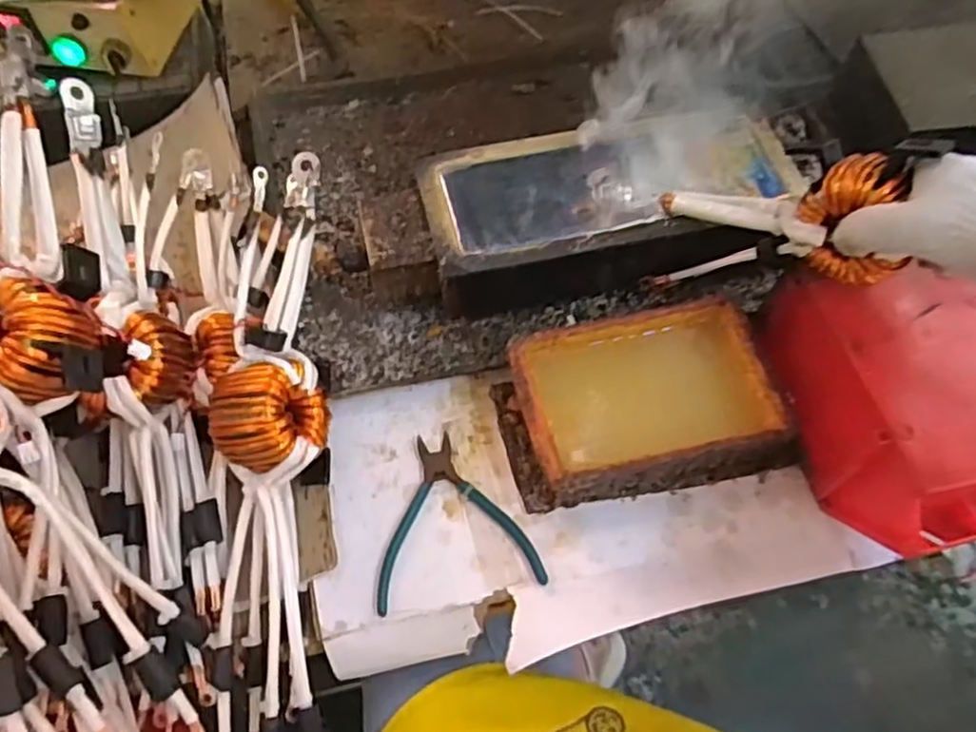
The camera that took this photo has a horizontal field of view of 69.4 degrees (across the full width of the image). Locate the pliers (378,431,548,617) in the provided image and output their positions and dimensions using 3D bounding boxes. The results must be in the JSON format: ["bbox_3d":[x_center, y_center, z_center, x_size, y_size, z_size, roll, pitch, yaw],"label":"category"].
[{"bbox_3d":[-0.031,0.116,0.557,0.124,0.009,0.133,-10,61,-6],"label":"pliers"}]

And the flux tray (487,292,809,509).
[{"bbox_3d":[0.130,0.028,0.579,0.235,0.067,0.140,-11,61,-7],"label":"flux tray"}]

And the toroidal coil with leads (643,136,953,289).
[{"bbox_3d":[0.220,-0.110,0.553,0.088,0.234,0.064,48,63,-23],"label":"toroidal coil with leads"}]

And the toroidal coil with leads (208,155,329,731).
[{"bbox_3d":[-0.157,0.068,0.525,0.072,0.087,0.480,-1,81,-1],"label":"toroidal coil with leads"}]

